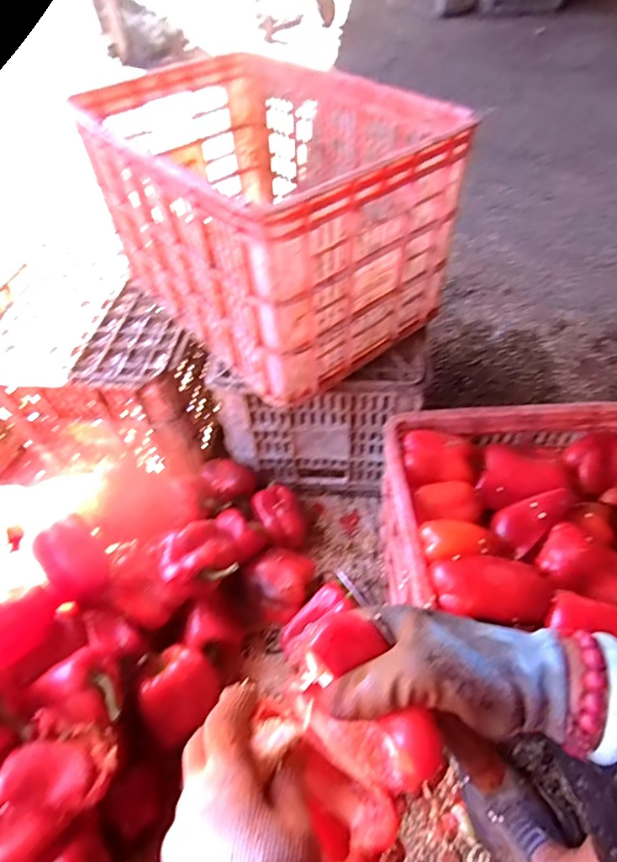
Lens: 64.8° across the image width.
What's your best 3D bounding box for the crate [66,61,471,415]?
[{"bbox_3d":[-0.075,-0.354,0.759,0.361,0.275,0.529,-32,57,-21],"label":"crate"}]

